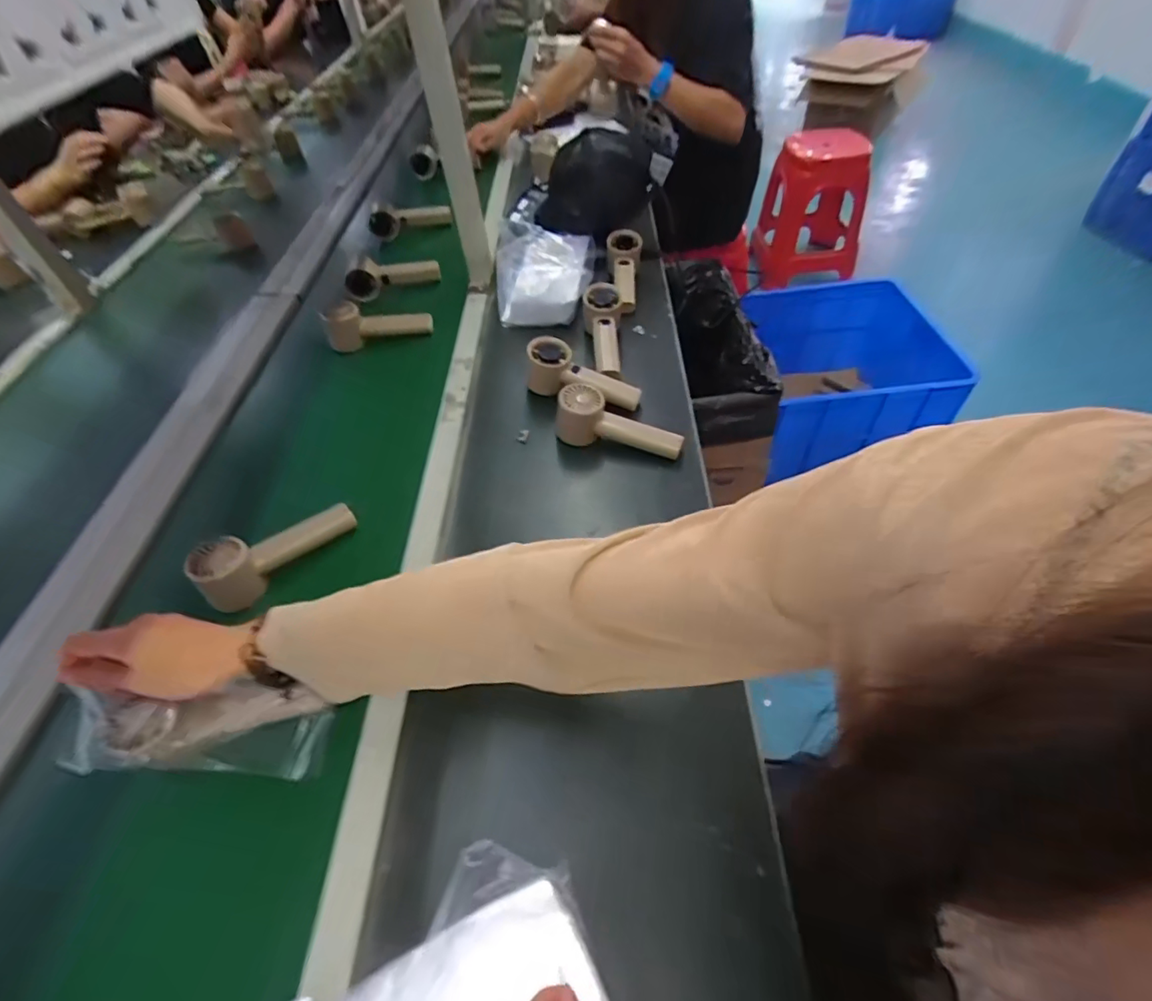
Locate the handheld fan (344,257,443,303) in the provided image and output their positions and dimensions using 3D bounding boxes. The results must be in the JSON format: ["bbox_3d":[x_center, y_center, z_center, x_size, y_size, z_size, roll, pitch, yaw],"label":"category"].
[{"bbox_3d":[-0.312,-0.376,0.915,0.152,0.058,0.045,-6,50,1],"label":"handheld fan"}]

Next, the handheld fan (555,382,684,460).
[{"bbox_3d":[0.053,-0.091,0.672,0.159,0.060,0.048,18,54,1],"label":"handheld fan"}]

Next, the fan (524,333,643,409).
[{"bbox_3d":[0.007,-0.160,0.726,0.160,0.062,0.060,19,53,-4],"label":"fan"}]

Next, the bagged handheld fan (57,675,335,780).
[{"bbox_3d":[-0.299,0.188,0.438,0.178,0.044,0.061,11,47,-20],"label":"bagged handheld fan"}]

